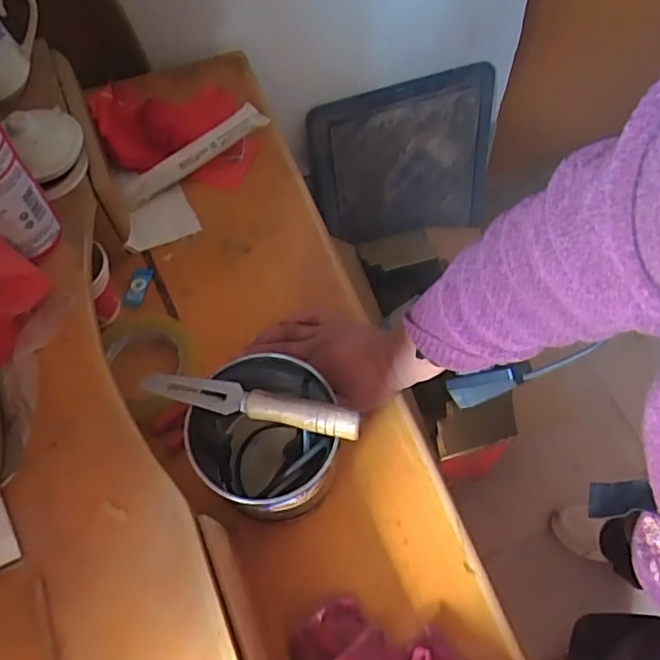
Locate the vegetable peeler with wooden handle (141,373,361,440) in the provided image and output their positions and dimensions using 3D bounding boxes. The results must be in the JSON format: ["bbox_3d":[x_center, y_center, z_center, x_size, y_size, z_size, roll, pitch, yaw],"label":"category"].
[{"bbox_3d":[-0.058,0.050,0.428,0.161,0.025,0.022,12,62,7],"label":"vegetable peeler with wooden handle"}]

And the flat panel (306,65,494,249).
[{"bbox_3d":[0.151,-0.332,1.211,0.378,0.355,0.045,-16,46,-8],"label":"flat panel"}]

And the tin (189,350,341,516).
[{"bbox_3d":[-0.050,0.090,0.484,0.103,0.123,0.097,0,61,0],"label":"tin"}]

